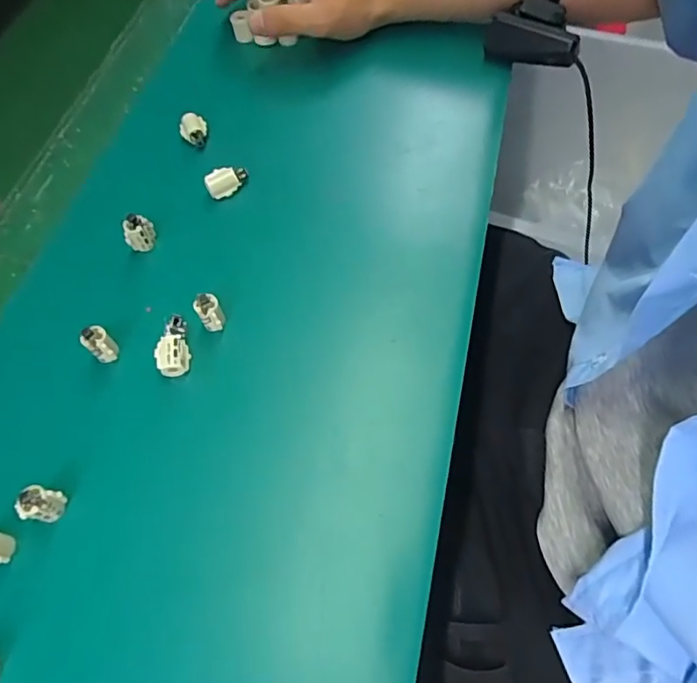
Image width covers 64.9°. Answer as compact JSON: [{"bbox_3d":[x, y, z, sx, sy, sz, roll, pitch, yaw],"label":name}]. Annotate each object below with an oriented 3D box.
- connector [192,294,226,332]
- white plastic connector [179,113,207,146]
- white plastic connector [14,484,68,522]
[{"bbox_3d":[-0.084,-0.018,0.333,0.014,0.022,0.014,-1,59,2],"label":"connector"},{"bbox_3d":[-0.121,-0.167,0.430,0.020,0.012,0.027,-21,60,-4],"label":"white plastic connector"},{"bbox_3d":[-0.158,0.084,0.282,0.013,0.024,0.016,7,60,7],"label":"white plastic connector"}]

